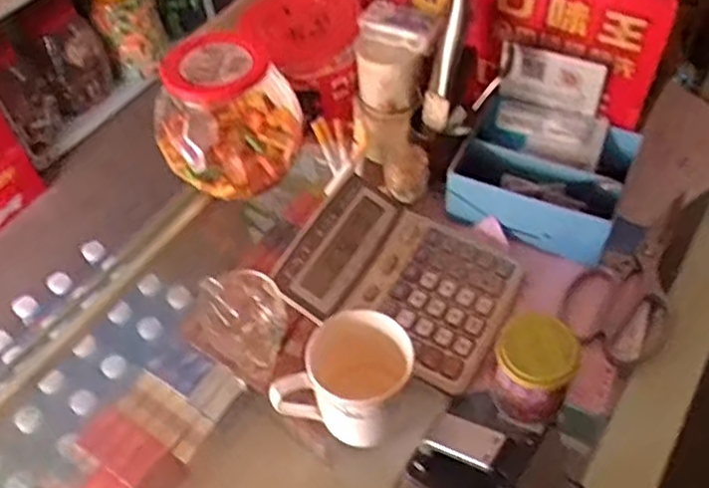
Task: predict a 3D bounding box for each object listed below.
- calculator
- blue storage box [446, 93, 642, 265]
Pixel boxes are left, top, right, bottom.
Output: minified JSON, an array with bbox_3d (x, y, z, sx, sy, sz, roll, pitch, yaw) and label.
[{"bbox_3d":[0.043,0.029,0.656,0.196,0.046,0.162,21,55,20],"label":"calculator"},{"bbox_3d":[0.186,-0.065,0.696,0.157,0.085,0.121,20,54,19],"label":"blue storage box"}]

